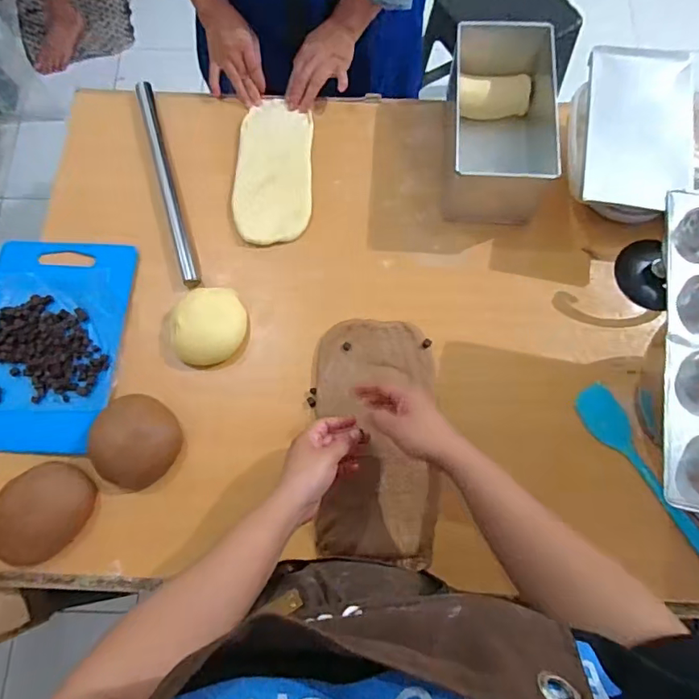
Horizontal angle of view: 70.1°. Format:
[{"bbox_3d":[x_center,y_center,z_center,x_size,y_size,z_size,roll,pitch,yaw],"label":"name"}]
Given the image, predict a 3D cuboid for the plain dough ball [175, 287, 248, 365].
[{"bbox_3d":[-0.189,-0.033,0.669,0.097,0.045,0.106,-7,74,-2],"label":"plain dough ball"}]

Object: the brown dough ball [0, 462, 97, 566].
[{"bbox_3d":[-0.370,0.196,0.598,0.111,0.049,0.115,-2,74,0],"label":"brown dough ball"}]

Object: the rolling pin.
[{"bbox_3d":[-0.271,-0.254,0.737,0.023,0.018,0.353,-17,75,-4],"label":"rolling pin"}]

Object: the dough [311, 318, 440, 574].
[{"bbox_3d":[0.036,0.109,0.628,0.154,0.021,0.297,-3,73,-1],"label":"dough"}]

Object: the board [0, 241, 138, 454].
[{"bbox_3d":[-0.406,-0.011,0.673,0.199,0.016,0.288,1,73,0],"label":"board"}]

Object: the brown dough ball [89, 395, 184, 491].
[{"bbox_3d":[-0.267,0.114,0.625,0.098,0.049,0.105,0,74,0],"label":"brown dough ball"}]

